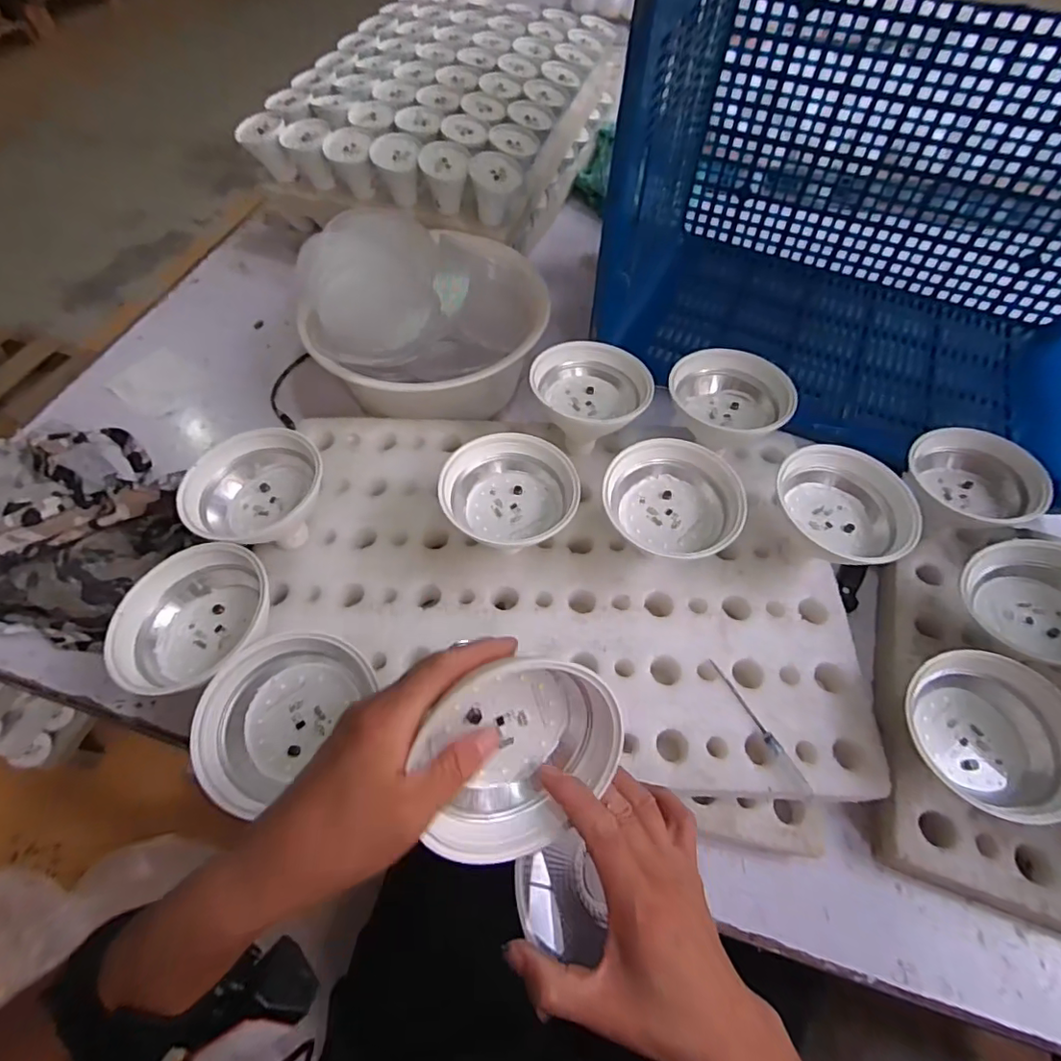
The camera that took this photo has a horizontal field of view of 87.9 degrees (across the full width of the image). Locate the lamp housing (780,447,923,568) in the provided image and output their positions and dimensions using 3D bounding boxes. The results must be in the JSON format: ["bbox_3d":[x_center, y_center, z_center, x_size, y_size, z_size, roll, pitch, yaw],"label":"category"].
[{"bbox_3d":[0.262,-0.018,0.460,0.090,0.047,0.109,-9,59,-8],"label":"lamp housing"}]

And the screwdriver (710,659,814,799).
[{"bbox_3d":[0.179,0.153,0.432,0.011,0.011,0.114,-22,61,-15],"label":"screwdriver"}]

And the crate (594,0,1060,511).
[{"bbox_3d":[0.425,-0.352,0.627,0.585,0.362,0.366,25,60,13],"label":"crate"}]

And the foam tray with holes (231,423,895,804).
[{"bbox_3d":[0.024,0.035,0.502,0.503,0.027,0.353,3,57,1],"label":"foam tray with holes"}]

